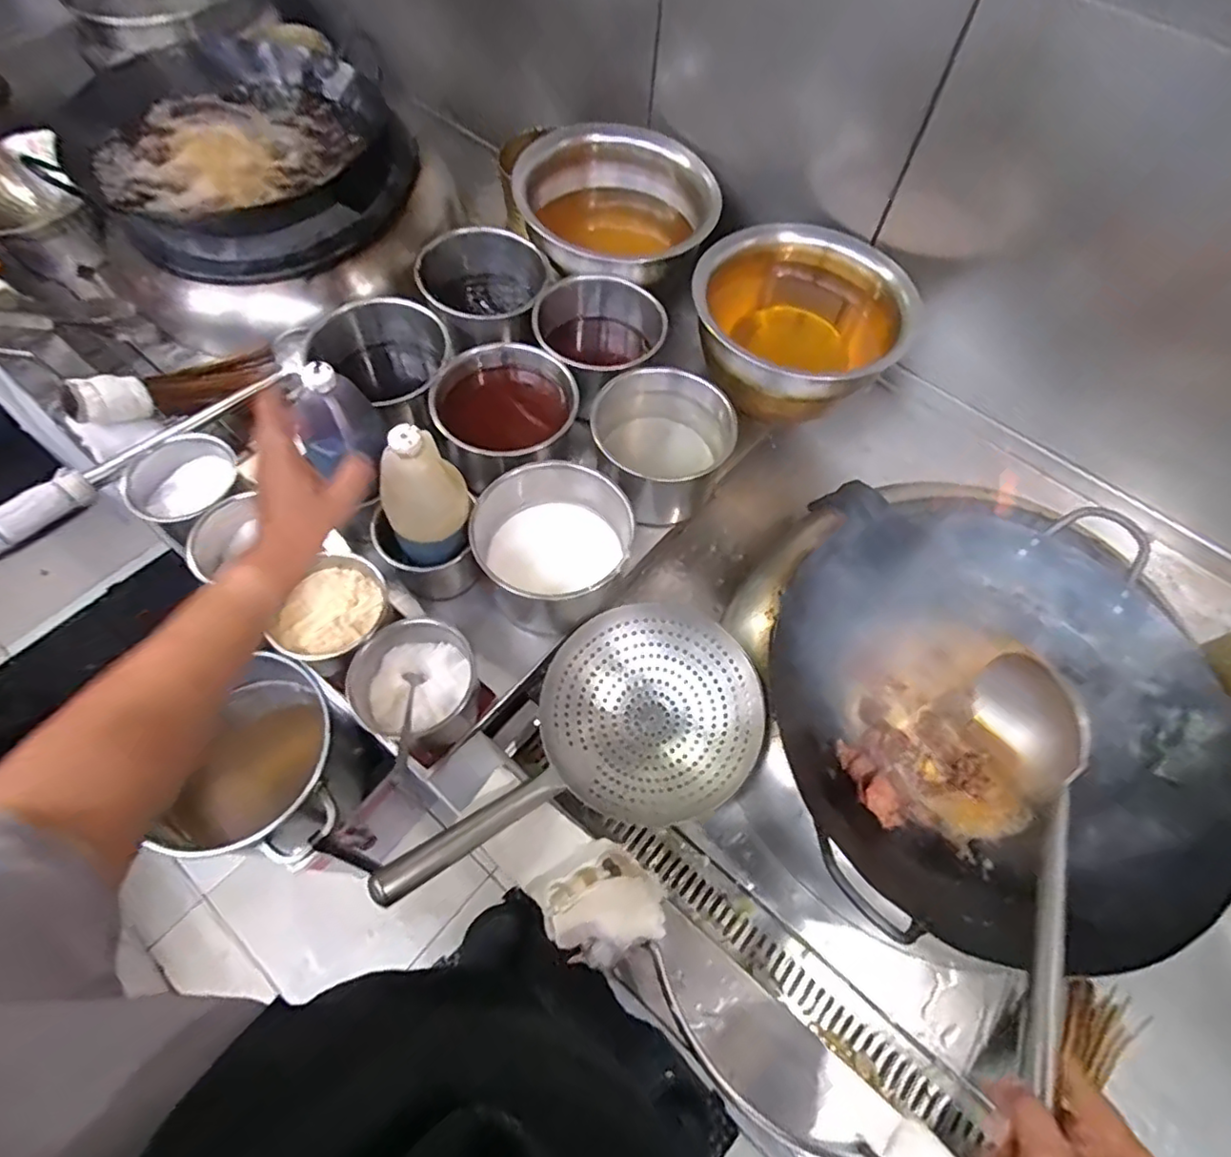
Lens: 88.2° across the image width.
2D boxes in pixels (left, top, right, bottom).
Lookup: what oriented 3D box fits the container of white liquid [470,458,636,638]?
[{"bbox_3d":[-0.063,-0.036,0.735,0.184,0.120,0.160,-9,62,-9],"label":"container of white liquid"}]

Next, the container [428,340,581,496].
[{"bbox_3d":[-0.138,-0.199,0.808,0.161,0.131,0.157,2,61,-3],"label":"container"}]

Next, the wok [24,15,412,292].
[{"bbox_3d":[-0.548,-0.641,0.966,0.383,0.177,0.397,2,61,-3],"label":"wok"}]

